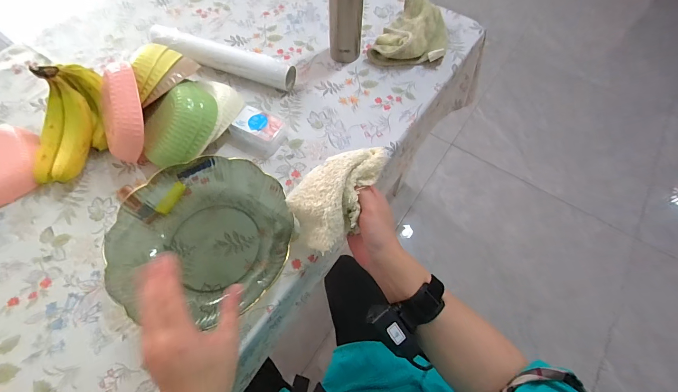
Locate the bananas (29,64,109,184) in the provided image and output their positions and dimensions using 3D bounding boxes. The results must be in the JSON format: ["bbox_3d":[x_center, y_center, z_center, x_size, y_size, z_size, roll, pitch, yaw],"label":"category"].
[{"bbox_3d":[-0.431,-0.115,0.495,0.075,0.088,0.190,6,85,2],"label":"bananas"}]

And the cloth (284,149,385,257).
[{"bbox_3d":[0.005,0.000,0.409,0.126,0.087,0.094,-29,66,-15],"label":"cloth"}]

